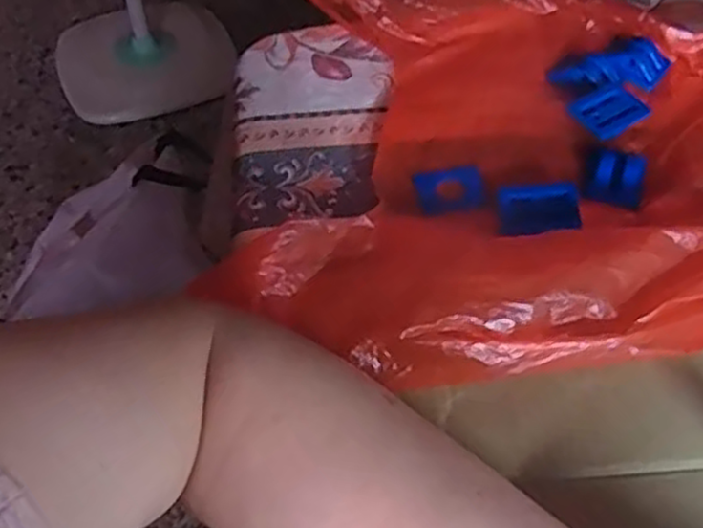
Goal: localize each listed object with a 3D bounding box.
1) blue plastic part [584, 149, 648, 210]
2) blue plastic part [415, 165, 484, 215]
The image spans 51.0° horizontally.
[{"bbox_3d":[0.159,-0.052,0.441,0.034,0.010,0.035,15,53,11],"label":"blue plastic part"},{"bbox_3d":[0.060,-0.045,0.447,0.042,0.005,0.031,-11,53,-9],"label":"blue plastic part"}]

